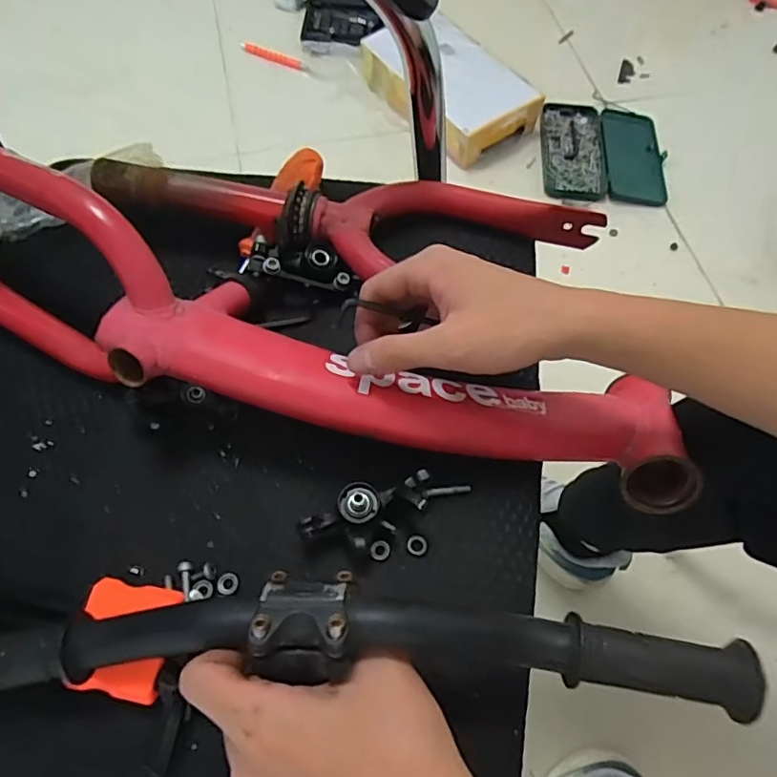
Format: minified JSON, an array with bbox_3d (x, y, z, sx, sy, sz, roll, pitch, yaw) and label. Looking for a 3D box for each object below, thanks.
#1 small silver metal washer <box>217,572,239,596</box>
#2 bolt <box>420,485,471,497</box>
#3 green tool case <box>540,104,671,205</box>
[{"bbox_3d":[-0.095,0.115,0.326,0.012,0.004,0.013,1,64,-1],"label":"small silver metal washer"},{"bbox_3d":[0.037,0.064,0.352,0.032,0.004,0.005,-7,64,-5],"label":"bolt"},{"bbox_3d":[0.437,-0.481,1.121,0.248,0.030,0.252,2,64,-1],"label":"green tool case"}]

